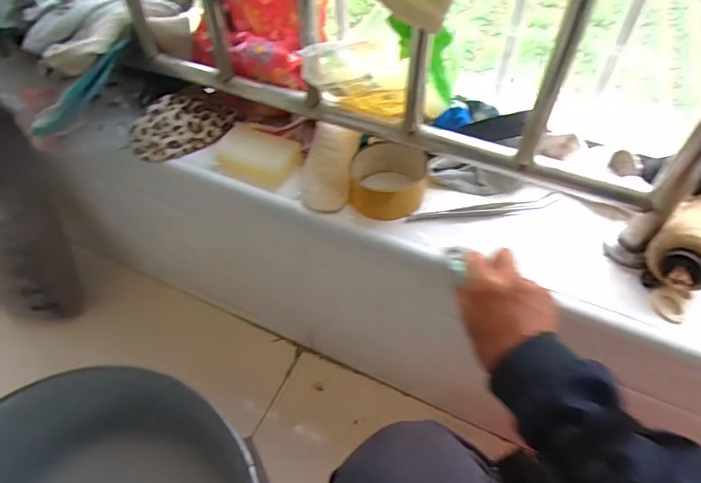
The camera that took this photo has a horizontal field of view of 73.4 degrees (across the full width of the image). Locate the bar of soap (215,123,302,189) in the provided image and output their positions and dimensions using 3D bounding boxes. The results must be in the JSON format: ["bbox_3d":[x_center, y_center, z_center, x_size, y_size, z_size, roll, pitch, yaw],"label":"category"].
[{"bbox_3d":[-0.118,-0.106,0.611,0.104,0.037,0.074,15,54,12],"label":"bar of soap"}]

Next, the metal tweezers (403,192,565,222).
[{"bbox_3d":[0.151,-0.039,0.541,0.169,0.014,0.015,-4,52,-2],"label":"metal tweezers"}]

